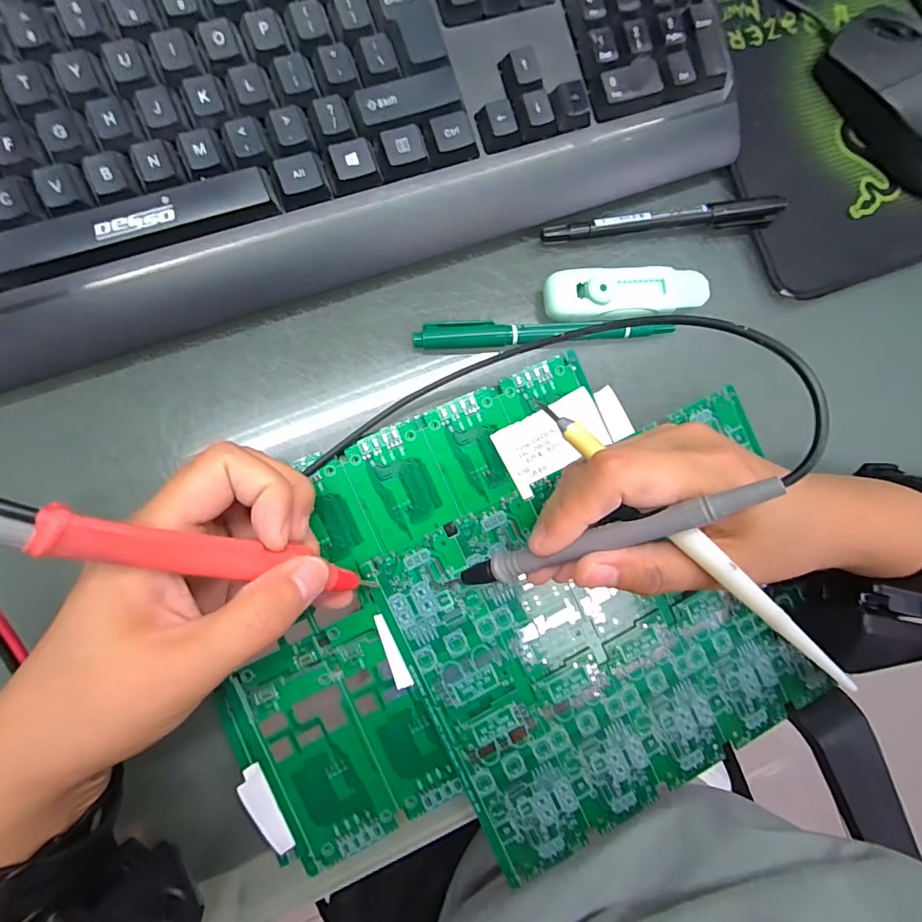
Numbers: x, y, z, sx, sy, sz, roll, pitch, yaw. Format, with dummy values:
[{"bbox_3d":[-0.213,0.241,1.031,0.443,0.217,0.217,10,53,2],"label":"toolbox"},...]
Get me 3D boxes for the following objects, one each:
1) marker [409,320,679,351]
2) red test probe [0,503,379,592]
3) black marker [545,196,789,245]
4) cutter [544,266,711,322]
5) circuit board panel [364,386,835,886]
[{"bbox_3d":[0.044,-0.067,0.247,0.135,0.013,0.014,-5,88,-8],"label":"marker"},{"bbox_3d":[-0.084,0.030,0.160,0.159,0.015,0.012,27,82,-50],"label":"red test probe"},{"bbox_3d":[0.112,-0.131,0.261,0.139,0.012,0.016,-11,89,-8],"label":"black marker"},{"bbox_3d":[0.088,-0.087,0.252,0.089,0.019,0.025,-6,88,-8],"label":"cutter"},{"bbox_3d":[0.084,0.085,0.246,0.209,0.006,0.171,-25,91,-8],"label":"circuit board panel"}]

